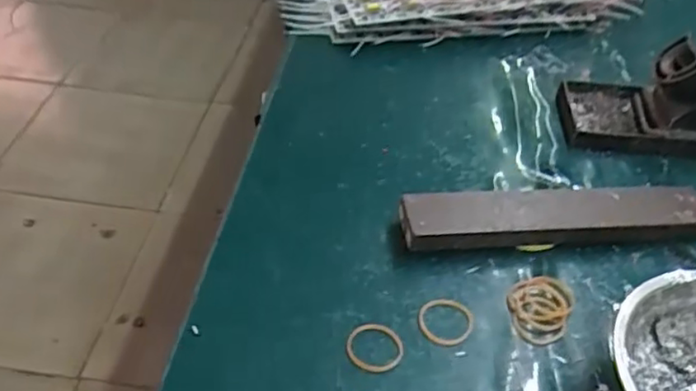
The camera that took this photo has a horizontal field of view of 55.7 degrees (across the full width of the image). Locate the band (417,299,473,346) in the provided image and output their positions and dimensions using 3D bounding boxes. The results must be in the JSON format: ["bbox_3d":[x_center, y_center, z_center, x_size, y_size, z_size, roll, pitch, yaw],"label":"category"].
[{"bbox_3d":[0.054,0.069,0.365,0.030,0.004,0.029,2,44,-2],"label":"band"}]

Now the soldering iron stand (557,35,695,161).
[{"bbox_3d":[0.238,-0.074,0.481,0.144,0.060,0.078,4,44,-1],"label":"soldering iron stand"}]

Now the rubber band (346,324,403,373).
[{"bbox_3d":[0.014,0.081,0.352,0.030,0.004,0.028,2,44,-2],"label":"rubber band"}]

